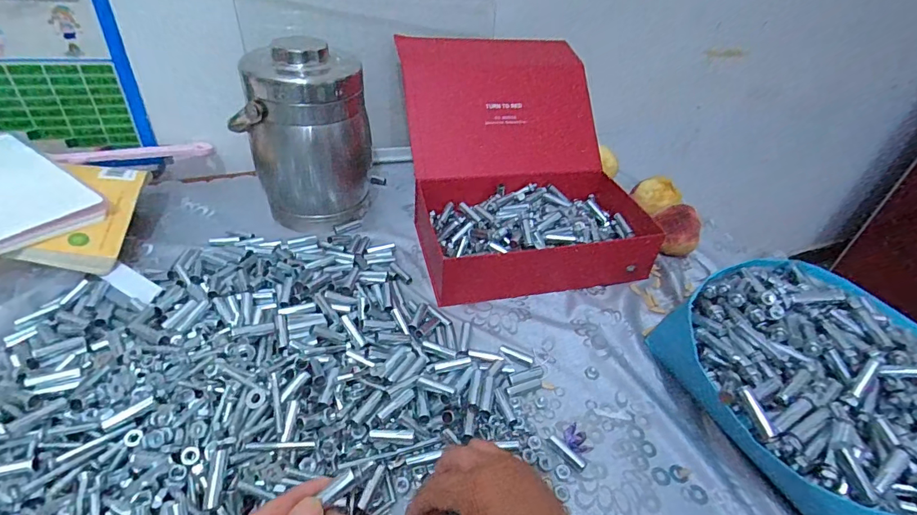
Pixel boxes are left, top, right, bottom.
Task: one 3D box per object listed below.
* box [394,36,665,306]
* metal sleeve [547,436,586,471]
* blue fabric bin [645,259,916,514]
[{"bbox_3d":[0.085,-0.149,0.645,0.295,0.211,0.357,-5,40,-13],"label":"box"},{"bbox_3d":[0.100,0.182,0.411,0.039,0.008,0.012,33,47,30],"label":"metal sleeve"},{"bbox_3d":[0.348,0.132,0.423,0.248,0.101,0.271,-11,42,-19],"label":"blue fabric bin"}]

